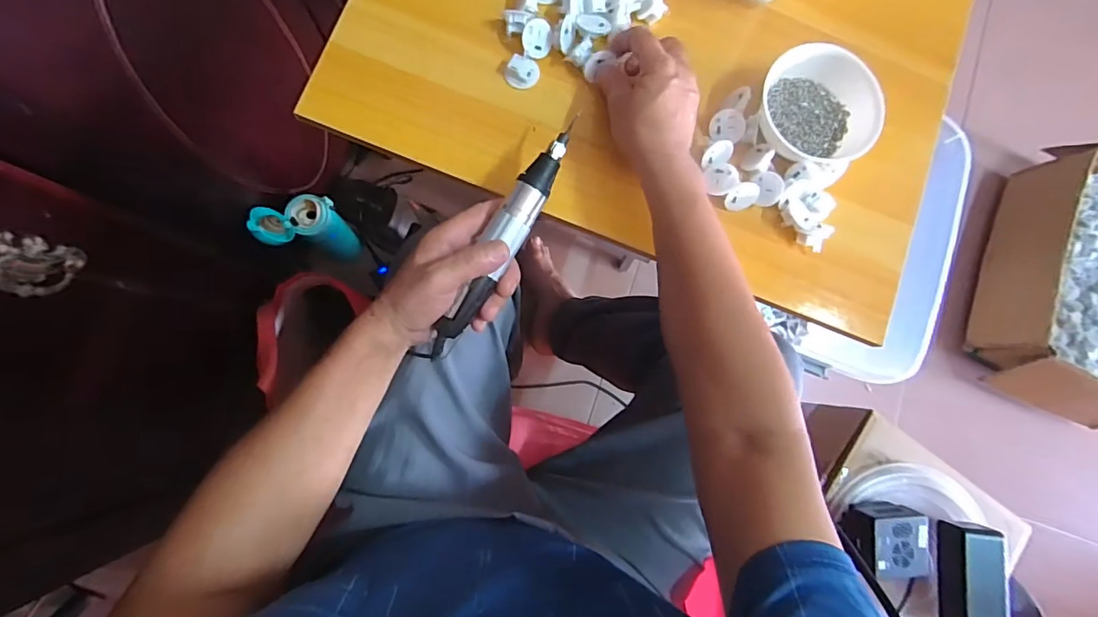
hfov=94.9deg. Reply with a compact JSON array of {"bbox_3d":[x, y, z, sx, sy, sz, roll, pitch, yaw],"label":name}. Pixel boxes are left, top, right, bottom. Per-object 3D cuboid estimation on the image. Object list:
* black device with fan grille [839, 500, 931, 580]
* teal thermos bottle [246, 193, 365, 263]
[{"bbox_3d":[0.418,0.287,0.628,0.085,0.060,0.077,7,83,-6],"label":"black device with fan grille"},{"bbox_3d":[-0.377,-0.123,0.808,0.099,0.219,0.070,-16,86,-8],"label":"teal thermos bottle"}]

